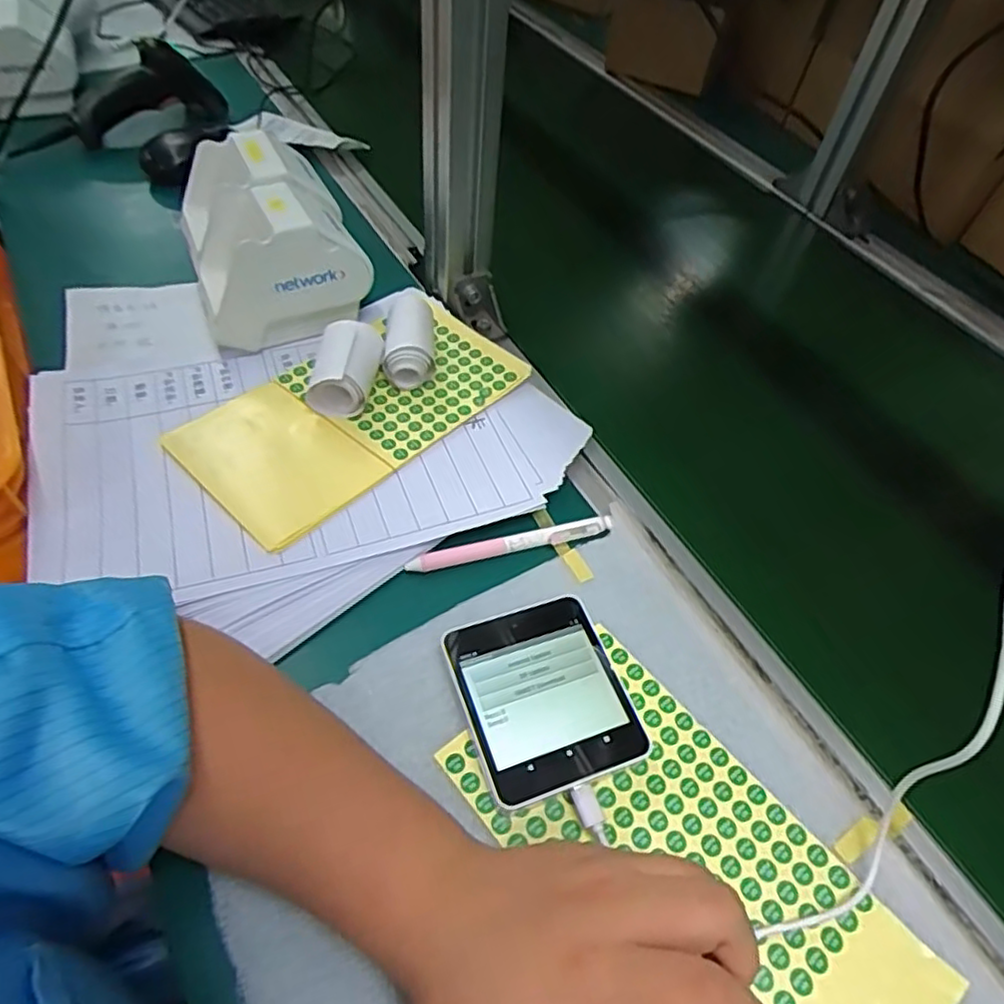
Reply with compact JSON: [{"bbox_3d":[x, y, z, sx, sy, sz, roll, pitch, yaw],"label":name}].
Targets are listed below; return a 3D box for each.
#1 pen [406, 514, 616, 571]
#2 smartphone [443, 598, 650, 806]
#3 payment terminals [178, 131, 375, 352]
[{"bbox_3d":[0.008,0.026,0.422,0.134,0.007,0.012,-12,55,-13],"label":"pen"},{"bbox_3d":[0.021,0.103,0.356,0.083,0.022,0.097,-15,56,-15],"label":"smartphone"},{"bbox_3d":[-0.187,-0.214,0.528,0.117,0.087,0.191,-17,57,-17],"label":"payment terminals"}]

